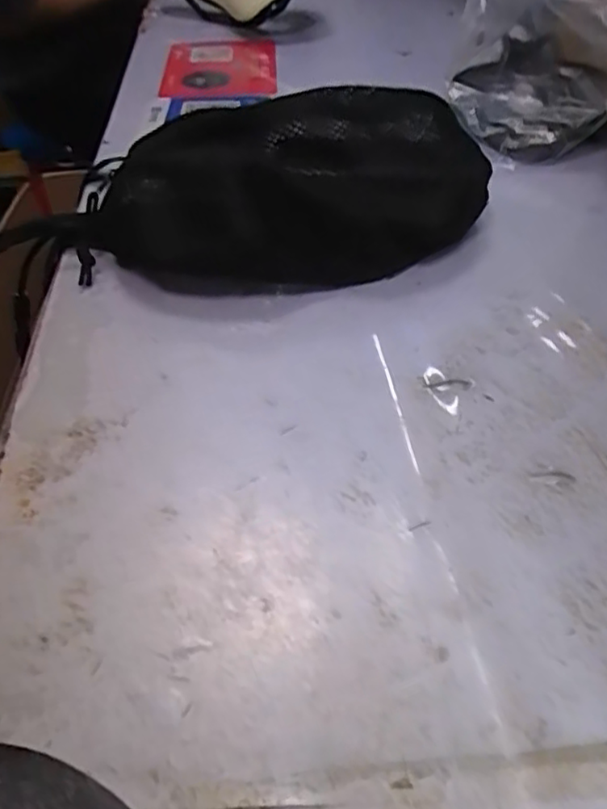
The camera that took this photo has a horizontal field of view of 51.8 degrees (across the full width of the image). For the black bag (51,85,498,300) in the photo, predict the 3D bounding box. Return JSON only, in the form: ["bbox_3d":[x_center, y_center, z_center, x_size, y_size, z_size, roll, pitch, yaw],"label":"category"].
[{"bbox_3d":[-0.017,-0.135,0.402,0.270,0.082,0.098,-9,47,-7],"label":"black bag"}]

